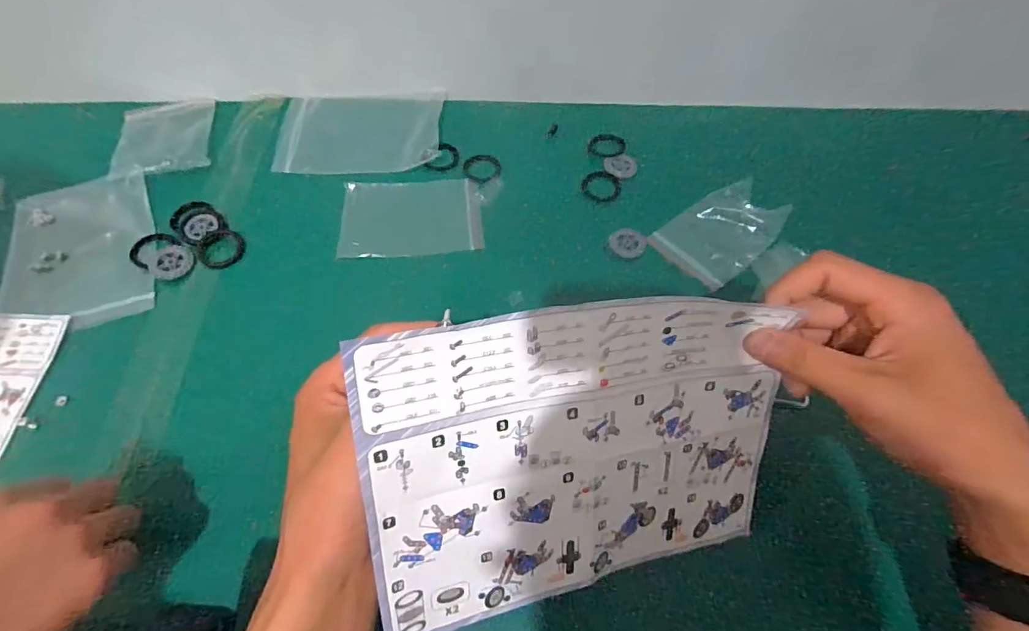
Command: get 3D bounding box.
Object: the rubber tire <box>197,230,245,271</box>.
[{"bbox_3d":[-0.259,-0.058,0.420,0.040,0.005,0.038,0,60,0],"label":"rubber tire"}]

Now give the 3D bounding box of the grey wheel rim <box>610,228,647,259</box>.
[{"bbox_3d":[0.103,-0.067,0.428,0.031,0.004,0.032,0,60,0],"label":"grey wheel rim"}]

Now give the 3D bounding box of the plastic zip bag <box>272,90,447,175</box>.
[{"bbox_3d":[-0.158,-0.190,0.487,0.162,0.013,0.106,-1,60,-1],"label":"plastic zip bag"}]

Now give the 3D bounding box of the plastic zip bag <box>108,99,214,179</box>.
[{"bbox_3d":[-0.350,-0.180,0.476,0.081,0.014,0.110,-13,61,-8],"label":"plastic zip bag"}]

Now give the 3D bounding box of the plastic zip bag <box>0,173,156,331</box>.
[{"bbox_3d":[-0.382,-0.056,0.412,0.120,0.016,0.159,-17,62,-10],"label":"plastic zip bag"}]

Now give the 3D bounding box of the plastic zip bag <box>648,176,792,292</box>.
[{"bbox_3d":[0.186,-0.077,0.425,0.105,0.022,0.076,-35,66,-18],"label":"plastic zip bag"}]

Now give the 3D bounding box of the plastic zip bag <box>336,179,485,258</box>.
[{"bbox_3d":[-0.094,-0.091,0.439,0.125,0.005,0.085,-4,62,-5],"label":"plastic zip bag"}]

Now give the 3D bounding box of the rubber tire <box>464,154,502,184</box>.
[{"bbox_3d":[-0.031,-0.148,0.476,0.037,0.005,0.037,0,60,0],"label":"rubber tire"}]

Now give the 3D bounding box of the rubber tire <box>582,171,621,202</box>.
[{"bbox_3d":[0.086,-0.128,0.464,0.038,0.004,0.041,0,60,0],"label":"rubber tire"}]

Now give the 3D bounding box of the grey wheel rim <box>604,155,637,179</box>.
[{"bbox_3d":[0.107,-0.153,0.477,0.031,0.004,0.032,0,60,0],"label":"grey wheel rim"}]

